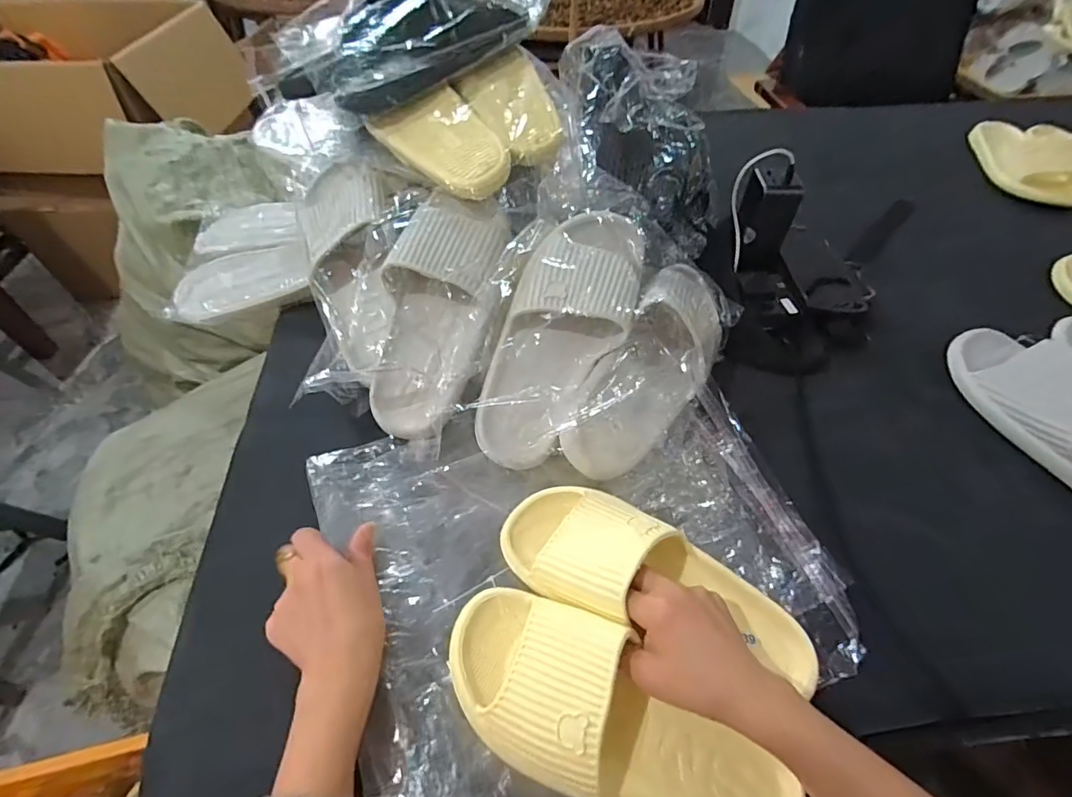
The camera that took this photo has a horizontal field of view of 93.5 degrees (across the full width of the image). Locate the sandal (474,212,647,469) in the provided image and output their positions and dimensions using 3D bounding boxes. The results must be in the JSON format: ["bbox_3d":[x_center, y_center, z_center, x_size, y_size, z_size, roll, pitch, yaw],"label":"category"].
[{"bbox_3d":[0.026,-0.071,0.481,0.109,0.081,0.266,24,82,17],"label":"sandal"}]

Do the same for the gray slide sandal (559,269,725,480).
[{"bbox_3d":[0.125,-0.042,0.494,0.089,0.088,0.270,28,69,20],"label":"gray slide sandal"}]

